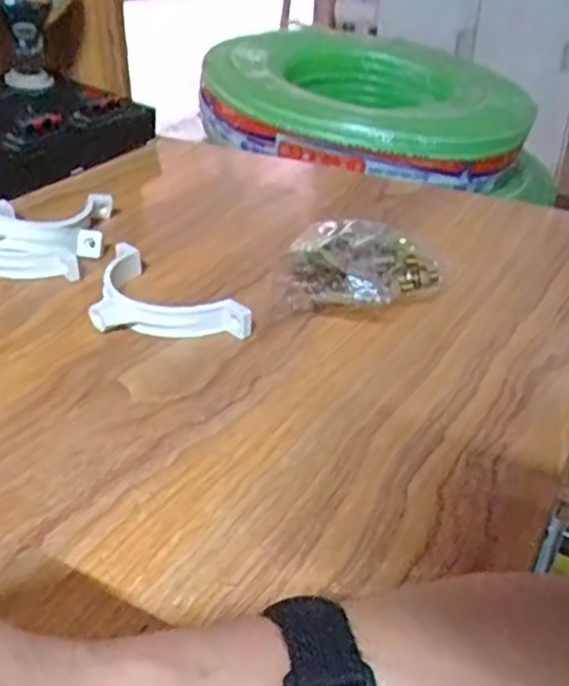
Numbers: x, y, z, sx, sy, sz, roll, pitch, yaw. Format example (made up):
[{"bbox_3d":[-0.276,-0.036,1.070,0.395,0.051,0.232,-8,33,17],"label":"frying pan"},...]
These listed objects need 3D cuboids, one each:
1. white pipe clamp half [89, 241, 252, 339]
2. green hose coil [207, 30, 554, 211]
[{"bbox_3d":[-0.080,-0.042,0.542,0.109,0.025,0.111,1,32,-2],"label":"white pipe clamp half"},{"bbox_3d":[0.138,-0.360,1.121,0.506,0.156,0.431,9,33,11],"label":"green hose coil"}]

